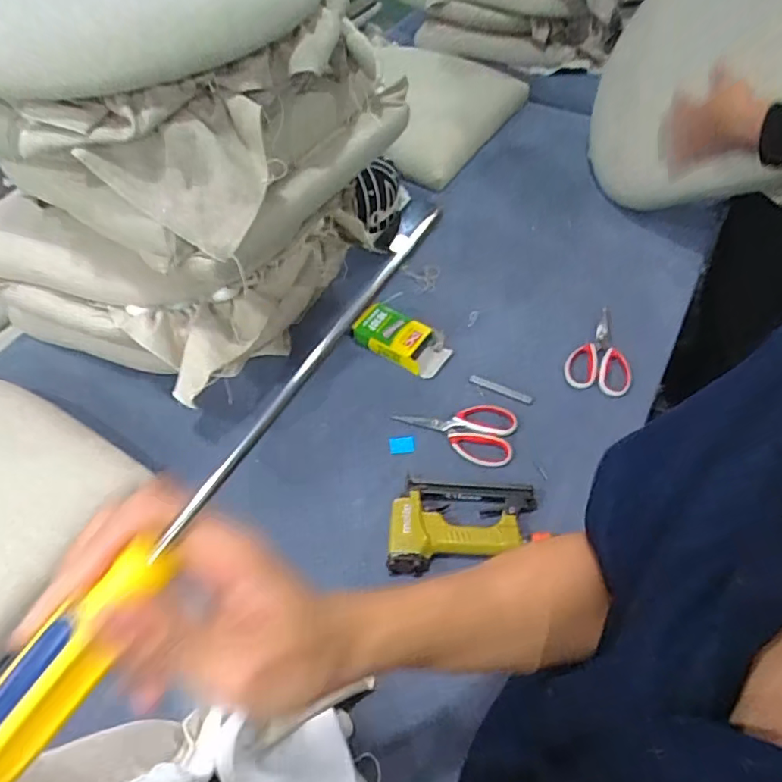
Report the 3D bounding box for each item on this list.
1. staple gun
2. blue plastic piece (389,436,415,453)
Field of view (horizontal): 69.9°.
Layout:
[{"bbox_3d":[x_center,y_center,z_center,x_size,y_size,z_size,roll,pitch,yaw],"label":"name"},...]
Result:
[{"bbox_3d":[0.097,0.171,0.753,0.208,0.041,0.127,-4,53,-3],"label":"staple gun"},{"bbox_3d":[0.016,0.081,0.848,0.037,0.006,0.027,-4,53,-4],"label":"blue plastic piece"}]

